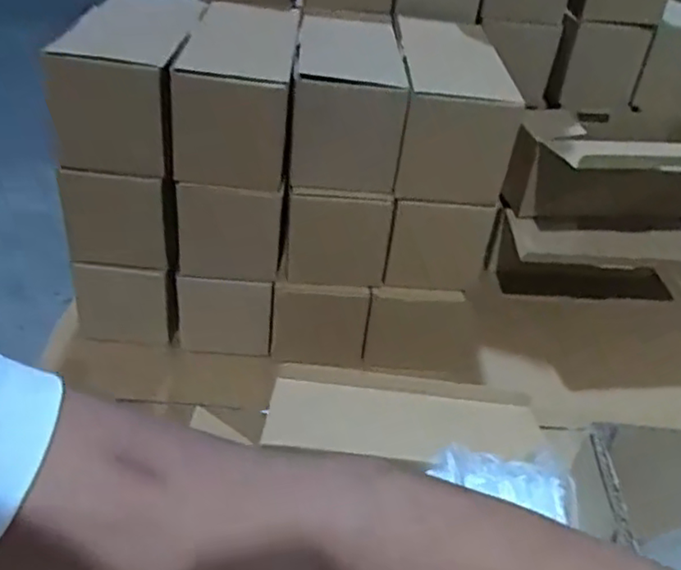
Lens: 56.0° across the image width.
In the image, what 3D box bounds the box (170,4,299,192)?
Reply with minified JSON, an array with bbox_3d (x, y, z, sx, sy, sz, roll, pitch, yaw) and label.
[{"bbox_3d":[-0.099,-0.186,0.616,0.102,0.114,0.260,2,35,-3],"label":"box"}]

